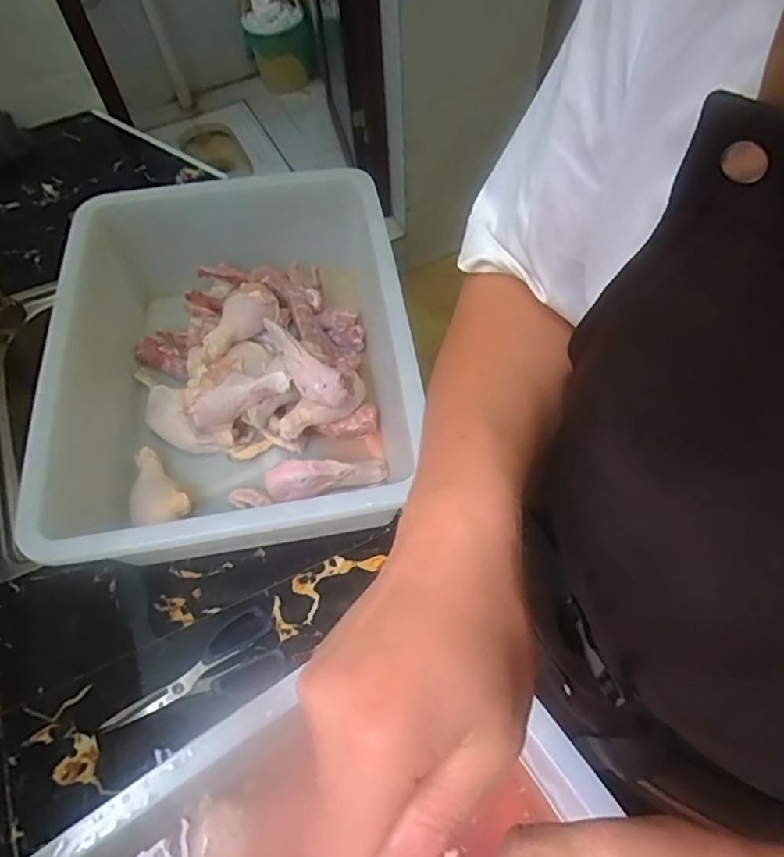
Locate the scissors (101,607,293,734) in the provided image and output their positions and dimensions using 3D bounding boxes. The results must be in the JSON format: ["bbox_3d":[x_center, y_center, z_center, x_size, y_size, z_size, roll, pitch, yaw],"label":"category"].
[{"bbox_3d":[-0.199,0.258,0.601,0.180,0.009,0.080,-29,62,-14],"label":"scissors"}]

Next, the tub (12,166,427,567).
[{"bbox_3d":[-0.184,-0.081,0.724,0.383,0.167,0.476,-12,59,-5],"label":"tub"}]

